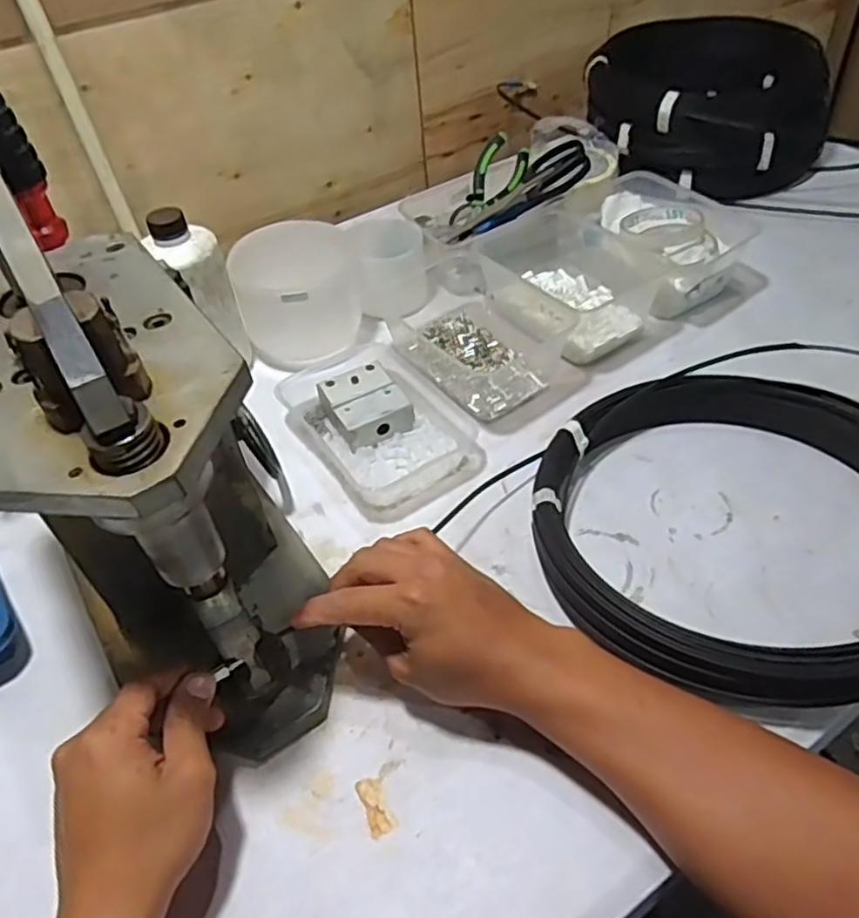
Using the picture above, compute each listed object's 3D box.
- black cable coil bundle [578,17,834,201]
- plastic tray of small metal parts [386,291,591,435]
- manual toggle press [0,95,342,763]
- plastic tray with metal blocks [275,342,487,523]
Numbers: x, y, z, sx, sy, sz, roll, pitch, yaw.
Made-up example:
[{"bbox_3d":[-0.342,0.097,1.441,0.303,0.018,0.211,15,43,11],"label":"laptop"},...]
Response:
[{"bbox_3d":[0.345,-0.454,0.890,0.273,0.138,0.297,6,47,11],"label":"black cable coil bundle"},{"bbox_3d":[0.046,-0.104,0.683,0.126,0.030,0.196,-30,50,-22],"label":"plastic tray of small metal parts"},{"bbox_3d":[-0.176,-0.013,0.414,0.148,0.296,0.282,-21,47,-14],"label":"manual toggle press"},{"bbox_3d":[-0.045,-0.037,0.618,0.126,0.039,0.190,-27,49,-20],"label":"plastic tray with metal blocks"}]

